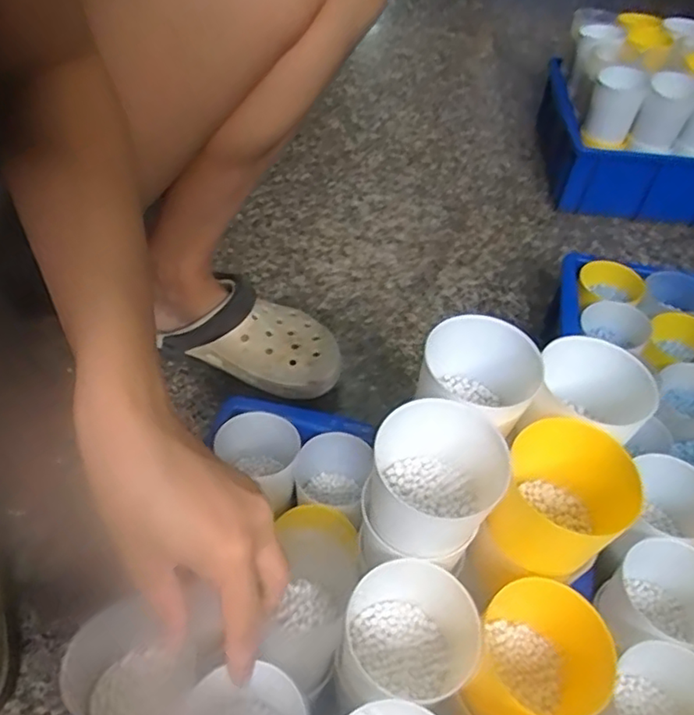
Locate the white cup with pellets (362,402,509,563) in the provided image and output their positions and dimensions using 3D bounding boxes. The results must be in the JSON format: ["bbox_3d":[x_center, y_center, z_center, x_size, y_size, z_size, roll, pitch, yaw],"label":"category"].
[{"bbox_3d":[0.043,0.063,0.307,0.065,0.053,0.064,2,50,-3],"label":"white cup with pellets"}]

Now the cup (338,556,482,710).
[{"bbox_3d":[0.034,0.145,0.320,0.067,0.060,0.061,9,50,3],"label":"cup"}]

